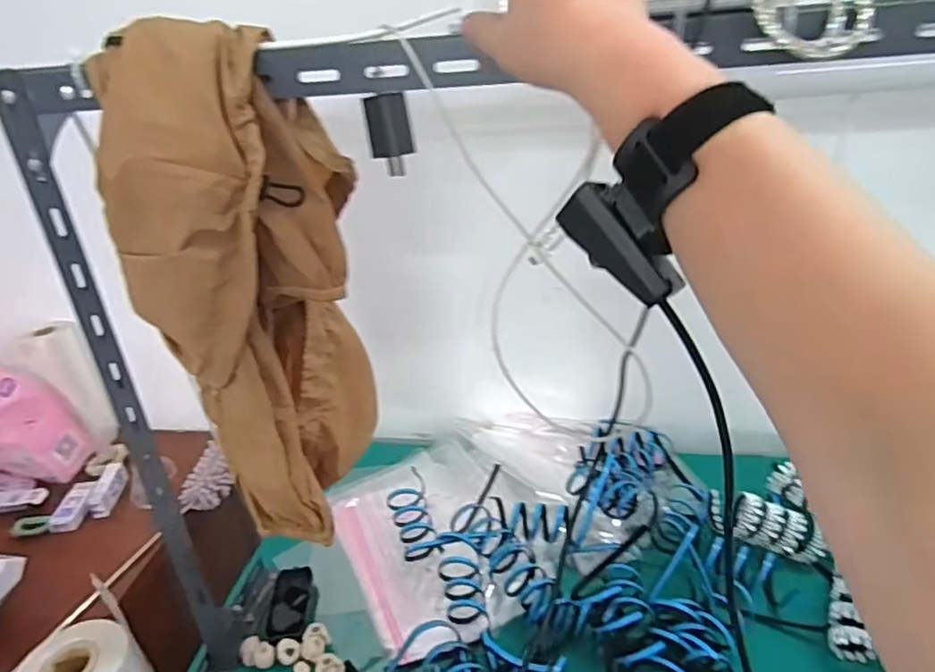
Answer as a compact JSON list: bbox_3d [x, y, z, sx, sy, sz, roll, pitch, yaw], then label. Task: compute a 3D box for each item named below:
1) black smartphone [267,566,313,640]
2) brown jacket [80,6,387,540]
[{"bbox_3d":[-0.239,0.360,0.850,0.051,0.021,0.113,-7,28,-3],"label":"black smartphone"},{"bbox_3d":[-0.174,-0.019,0.573,0.163,0.457,0.169,-6,28,-1],"label":"brown jacket"}]

